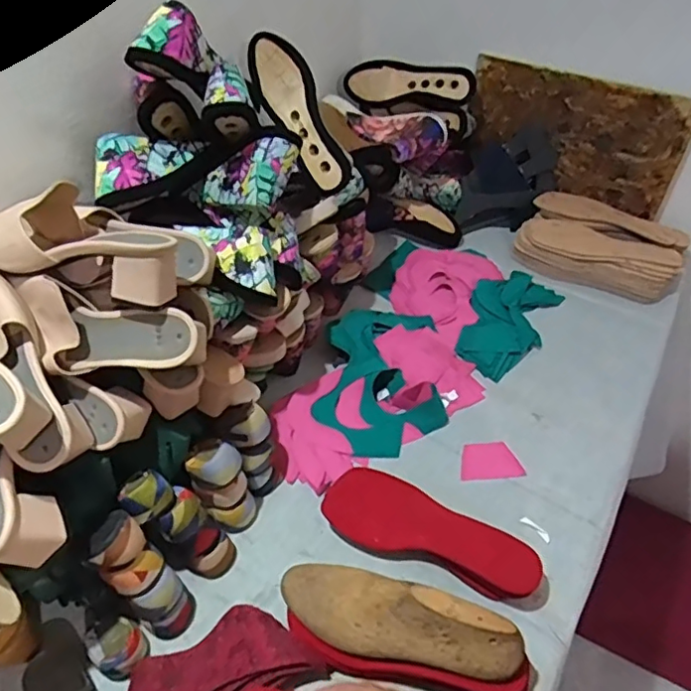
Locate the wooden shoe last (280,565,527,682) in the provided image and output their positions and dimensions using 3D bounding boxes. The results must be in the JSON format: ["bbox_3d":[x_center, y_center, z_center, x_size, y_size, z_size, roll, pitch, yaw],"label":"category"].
[{"bbox_3d":[0.045,0.260,0.563,0.234,0.078,0.066,4,46,23],"label":"wooden shoe last"}]

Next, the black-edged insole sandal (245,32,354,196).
[{"bbox_3d":[-0.056,-0.313,0.805,0.066,0.073,0.225,-28,85,-24],"label":"black-edged insole sandal"}]

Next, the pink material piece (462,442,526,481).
[{"bbox_3d":[0.189,0.150,0.770,0.077,0.005,0.058,-2,45,-1],"label":"pink material piece"}]

